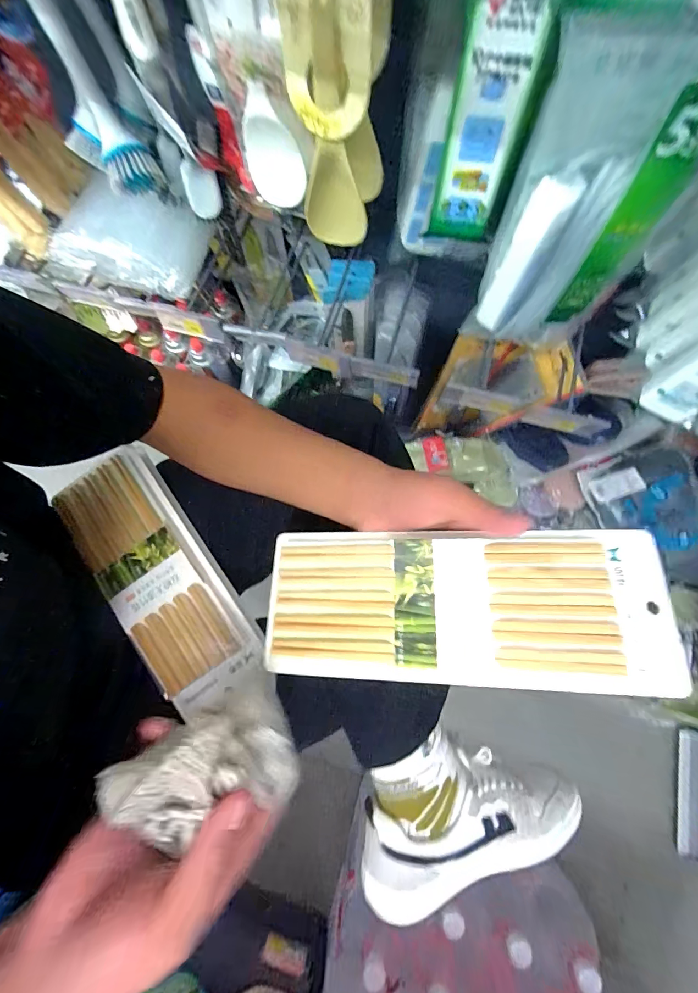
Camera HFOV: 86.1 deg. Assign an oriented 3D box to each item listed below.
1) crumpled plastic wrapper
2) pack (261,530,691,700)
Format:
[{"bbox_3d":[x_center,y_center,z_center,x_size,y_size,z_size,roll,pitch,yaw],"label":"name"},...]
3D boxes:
[{"bbox_3d":[-0.085,0.167,0.222,0.093,0.049,0.064,-21,75,-5],"label":"crumpled plastic wrapper"},{"bbox_3d":[0.076,0.079,0.273,0.280,0.023,0.107,-1,74,11],"label":"pack"}]

